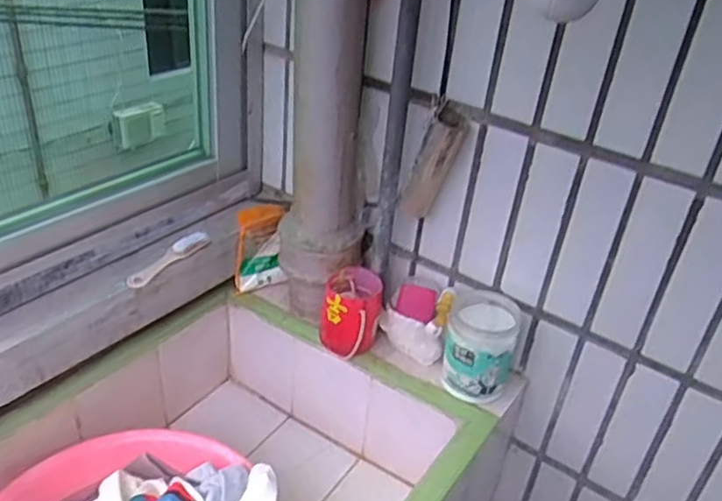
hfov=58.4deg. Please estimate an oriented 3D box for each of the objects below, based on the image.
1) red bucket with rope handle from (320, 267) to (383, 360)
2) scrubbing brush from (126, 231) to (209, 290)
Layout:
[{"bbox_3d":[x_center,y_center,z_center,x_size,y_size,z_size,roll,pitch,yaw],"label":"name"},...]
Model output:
[{"bbox_3d":[-0.015,0.103,1.064,0.089,0.110,0.103,12,33,10],"label":"red bucket with rope handle"},{"bbox_3d":[-0.308,0.009,1.041,0.032,0.017,0.168,21,35,22],"label":"scrubbing brush"}]

